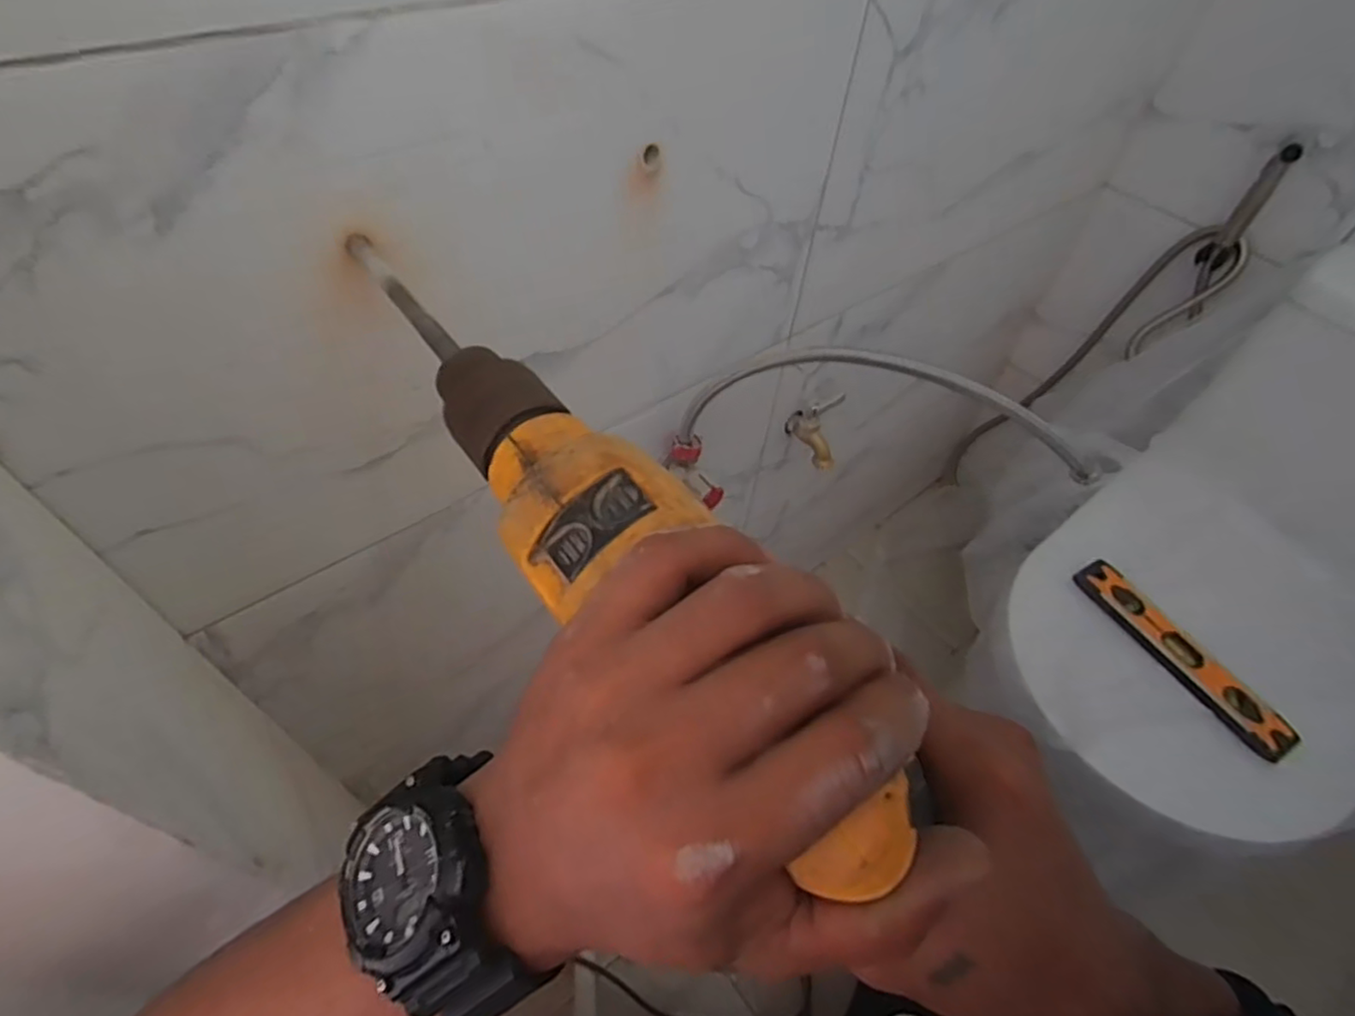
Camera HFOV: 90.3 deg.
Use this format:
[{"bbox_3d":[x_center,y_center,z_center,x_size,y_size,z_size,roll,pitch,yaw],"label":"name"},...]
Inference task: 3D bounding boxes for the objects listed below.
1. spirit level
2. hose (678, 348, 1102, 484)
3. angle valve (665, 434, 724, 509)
[{"bbox_3d":[0.493,0.142,0.663,0.043,0.026,0.222,-23,57,-22],"label":"spirit level"},{"bbox_3d":[0.192,-0.082,0.560,0.376,0.123,0.030,4,51,-1],"label":"hose"},{"bbox_3d":[0.019,-0.037,0.629,0.026,0.051,0.060,-32,60,-26],"label":"angle valve"}]

